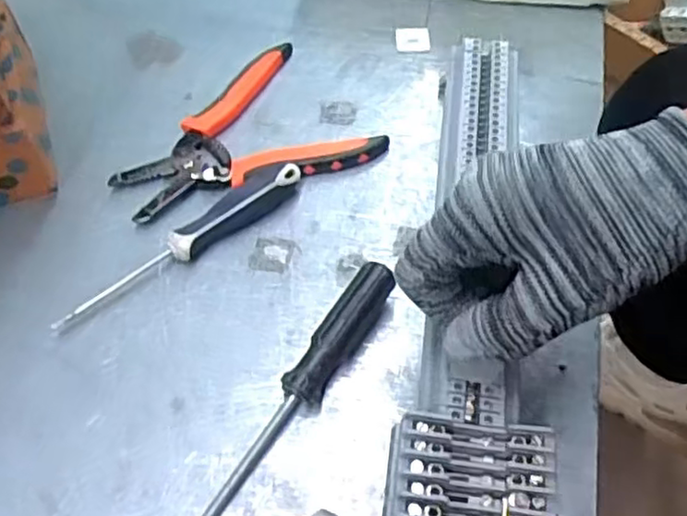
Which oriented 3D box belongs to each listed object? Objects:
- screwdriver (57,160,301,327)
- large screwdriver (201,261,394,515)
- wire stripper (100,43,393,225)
[{"bbox_3d":[-0.090,-0.010,0.383,0.156,0.021,0.023,-38,64,-22],"label":"screwdriver"},{"bbox_3d":[-0.033,0.083,0.322,0.019,0.019,0.194,28,66,18],"label":"large screwdriver"},{"bbox_3d":[-0.069,-0.072,0.434,0.154,0.013,0.118,-32,61,-19],"label":"wire stripper"}]

